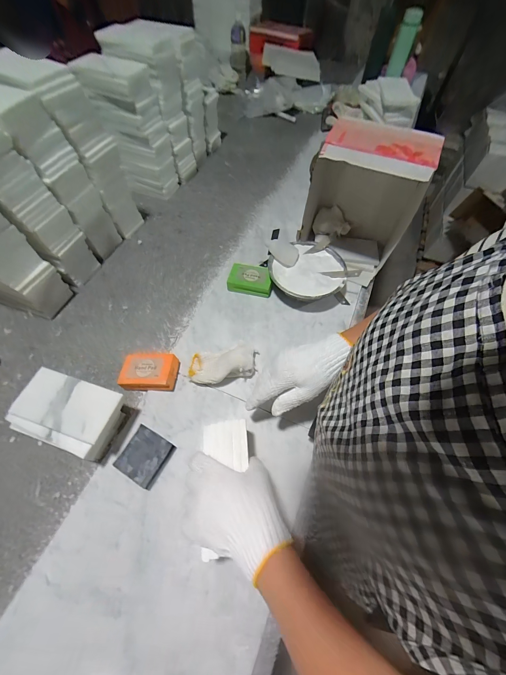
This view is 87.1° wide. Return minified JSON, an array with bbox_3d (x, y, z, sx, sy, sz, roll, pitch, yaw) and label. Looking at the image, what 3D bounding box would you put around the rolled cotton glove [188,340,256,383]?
[{"bbox_3d":[-0.056,0.048,0.483,0.117,0.043,0.065,-16,59,-8],"label":"rolled cotton glove"}]

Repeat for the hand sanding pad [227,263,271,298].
[{"bbox_3d":[-0.005,-0.126,0.588,0.093,0.039,0.061,9,59,6],"label":"hand sanding pad"}]

